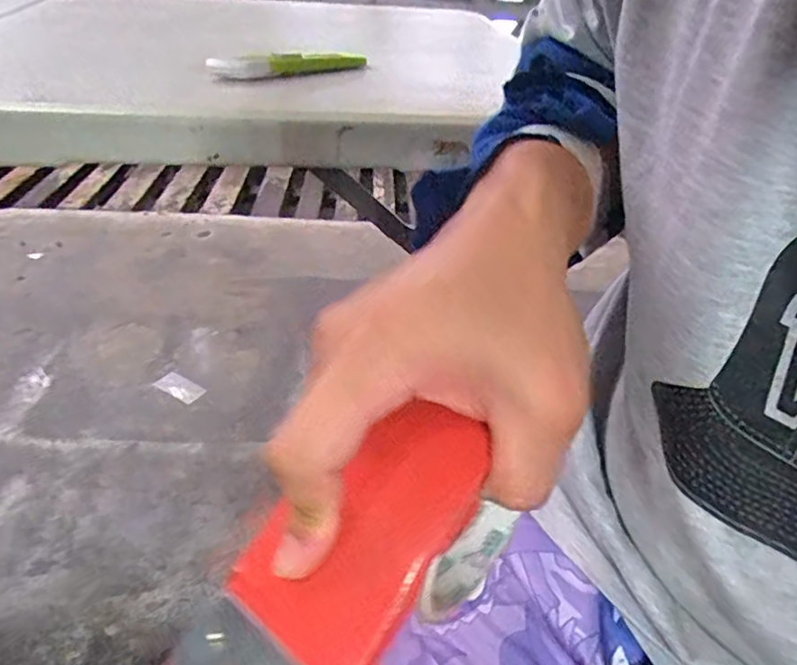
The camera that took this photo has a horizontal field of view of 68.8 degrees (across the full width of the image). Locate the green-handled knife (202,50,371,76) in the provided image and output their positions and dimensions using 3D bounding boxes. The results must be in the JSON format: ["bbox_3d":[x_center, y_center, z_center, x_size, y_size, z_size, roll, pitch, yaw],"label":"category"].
[{"bbox_3d":[-0.094,-0.246,0.530,0.018,0.016,0.163,33,44,32],"label":"green-handled knife"}]

